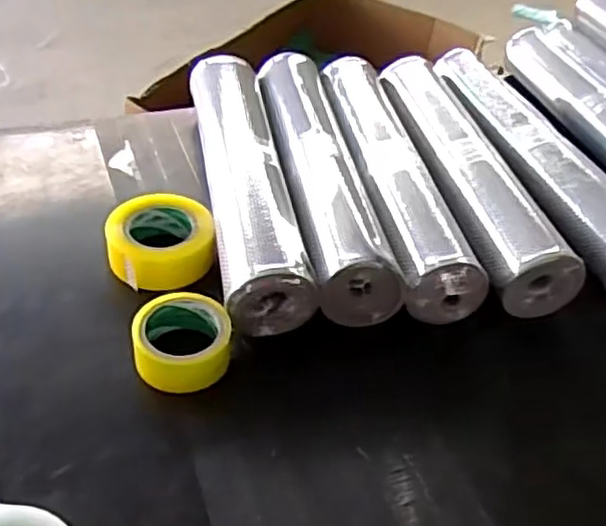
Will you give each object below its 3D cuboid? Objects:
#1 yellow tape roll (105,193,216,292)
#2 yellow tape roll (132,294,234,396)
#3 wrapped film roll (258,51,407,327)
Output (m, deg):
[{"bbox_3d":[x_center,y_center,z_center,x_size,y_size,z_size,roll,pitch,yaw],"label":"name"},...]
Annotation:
[{"bbox_3d":[-0.164,-0.026,0.809,0.120,0.061,0.115,4,42,-4],"label":"yellow tape roll"},{"bbox_3d":[-0.123,0.083,0.714,0.095,0.057,0.094,4,42,-4],"label":"yellow tape roll"},{"bbox_3d":[0.016,-0.126,0.921,0.100,0.079,0.485,-4,43,-12],"label":"wrapped film roll"}]

